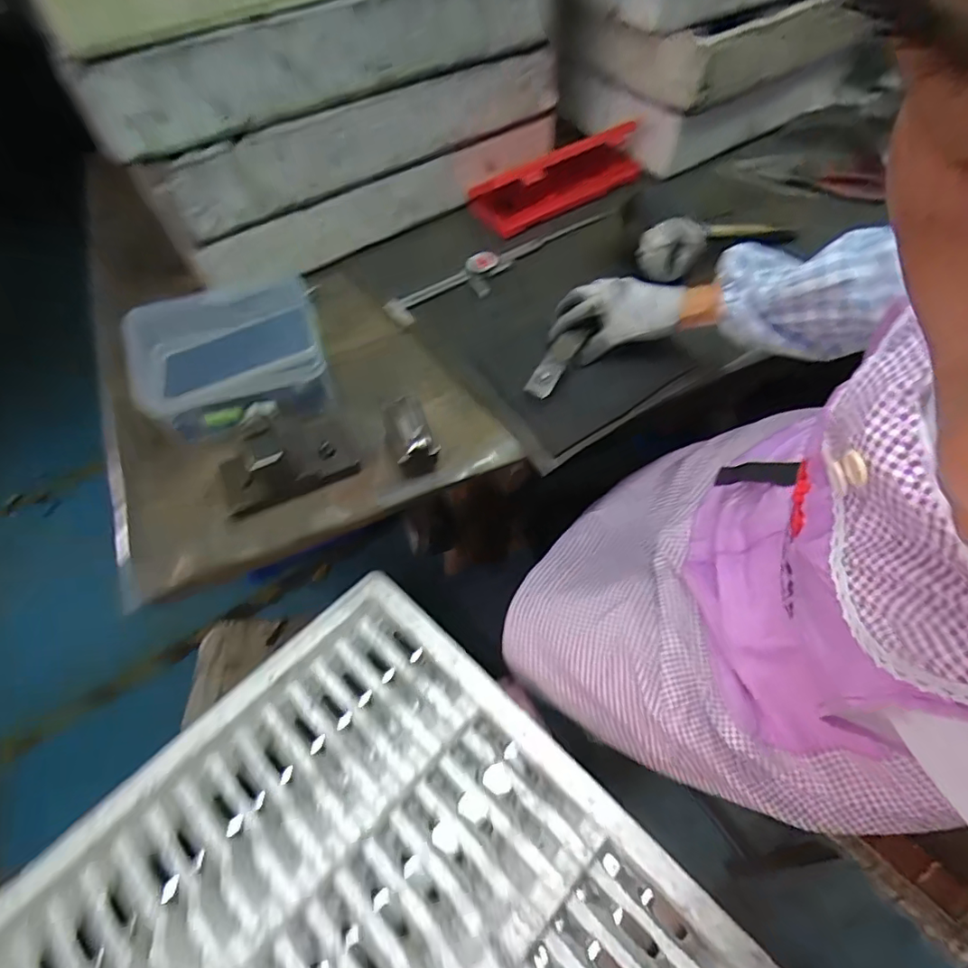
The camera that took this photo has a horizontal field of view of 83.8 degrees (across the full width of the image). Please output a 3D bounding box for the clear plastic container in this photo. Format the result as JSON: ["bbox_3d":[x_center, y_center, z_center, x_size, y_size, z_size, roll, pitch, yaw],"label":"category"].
[{"bbox_3d":[-0.263,-0.125,0.558,0.183,0.094,0.116,-13,59,-6],"label":"clear plastic container"}]

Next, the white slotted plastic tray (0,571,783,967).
[{"bbox_3d":[-0.123,0.438,0.469,0.545,0.059,0.551,39,67,23],"label":"white slotted plastic tray"}]

